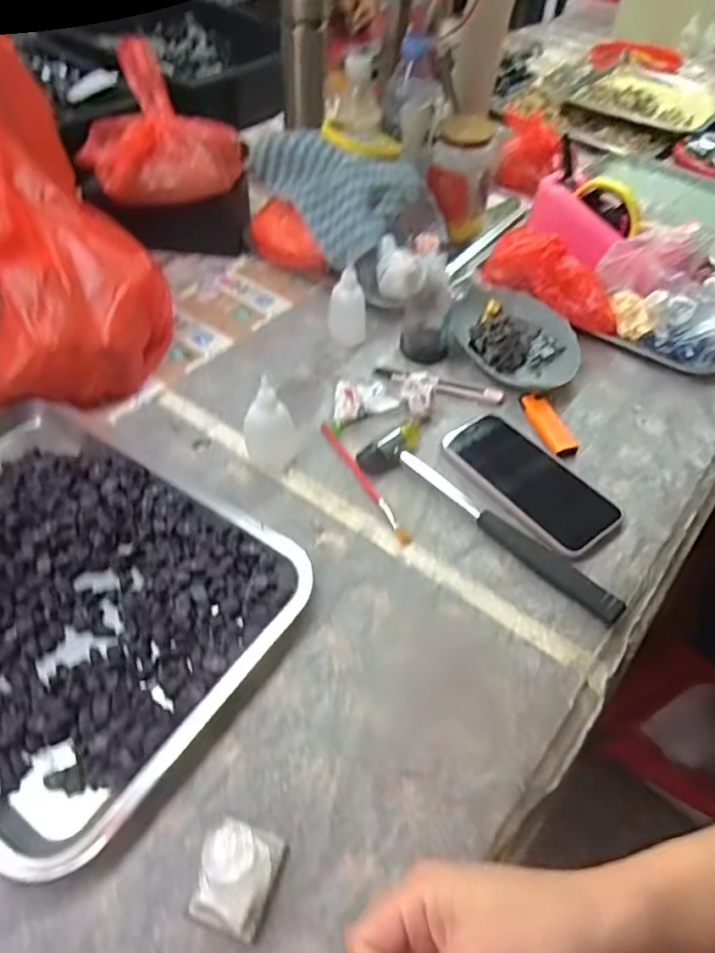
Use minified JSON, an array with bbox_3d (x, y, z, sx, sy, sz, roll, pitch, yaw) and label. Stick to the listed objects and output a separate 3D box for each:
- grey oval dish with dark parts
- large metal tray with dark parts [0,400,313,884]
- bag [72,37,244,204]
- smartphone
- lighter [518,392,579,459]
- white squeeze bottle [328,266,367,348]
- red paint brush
[{"bbox_3d":[0.166,-0.156,0.686,0.118,0.027,0.166,-32,59,-26],"label":"grey oval dish with dark parts"},{"bbox_3d":[-0.239,0.074,0.469,0.349,0.026,0.258,31,55,20],"label":"large metal tray with dark parts"},{"bbox_3d":[-0.234,-0.412,0.734,0.183,0.106,0.176,-13,51,-15],"label":"bag"},{"bbox_3d":[0.151,0.000,0.562,0.085,0.018,0.168,-33,60,-27],"label":"smartphone"},{"bbox_3d":[0.188,-0.054,0.611,0.024,0.014,0.080,-12,52,-13],"label":"lighter"},{"bbox_3d":[-0.010,-0.183,0.673,0.034,0.079,0.032,-11,52,-13],"label":"white squeeze bottle"},{"bbox_3d":[0.006,0.002,0.562,0.011,0.004,0.154,-21,55,-20],"label":"red paint brush"}]

